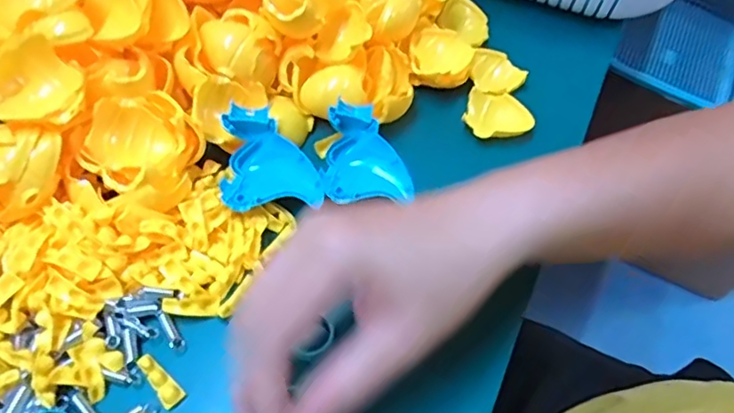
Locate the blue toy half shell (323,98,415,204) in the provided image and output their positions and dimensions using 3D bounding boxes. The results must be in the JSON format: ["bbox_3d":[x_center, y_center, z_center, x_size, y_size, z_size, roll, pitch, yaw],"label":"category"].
[{"bbox_3d":[-0.002,-0.035,0.357,0.052,0.029,0.061,-8,60,-7],"label":"blue toy half shell"}]

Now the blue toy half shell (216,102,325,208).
[{"bbox_3d":[-0.059,-0.031,0.343,0.056,0.025,0.065,-7,60,-6],"label":"blue toy half shell"}]

